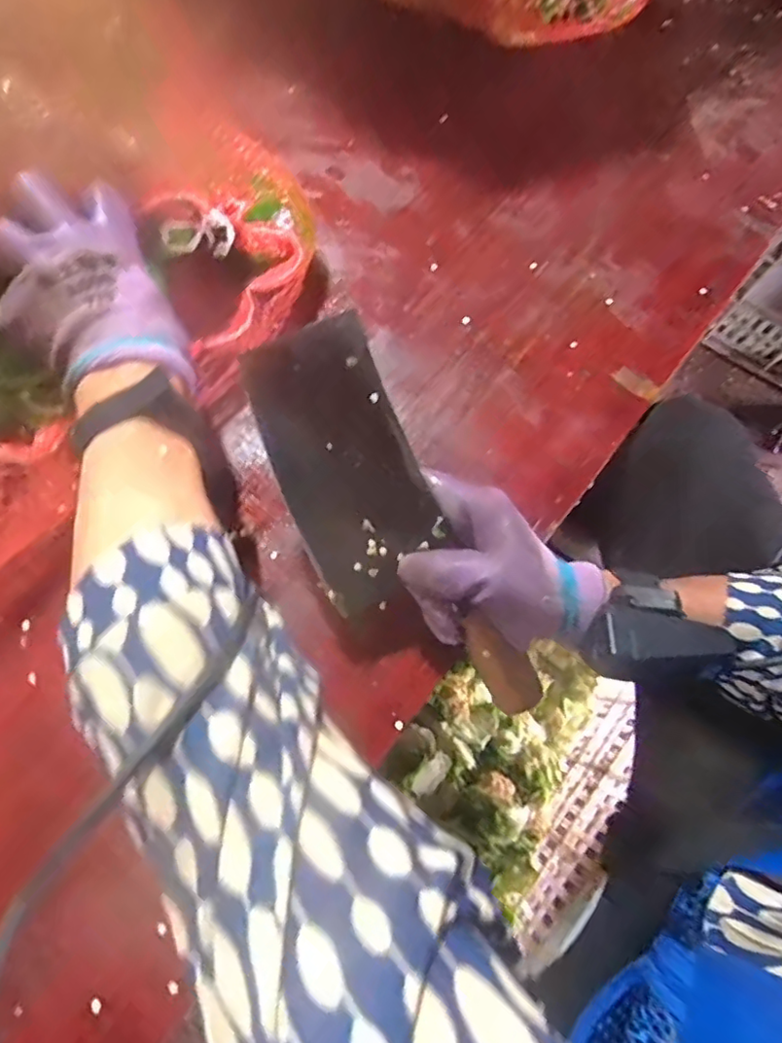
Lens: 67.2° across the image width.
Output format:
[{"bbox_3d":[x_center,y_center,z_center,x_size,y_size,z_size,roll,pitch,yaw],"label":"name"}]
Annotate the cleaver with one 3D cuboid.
[{"bbox_3d":[0.001,0.011,0.329,0.081,0.017,0.240,-32,98,-9],"label":"cleaver"}]

